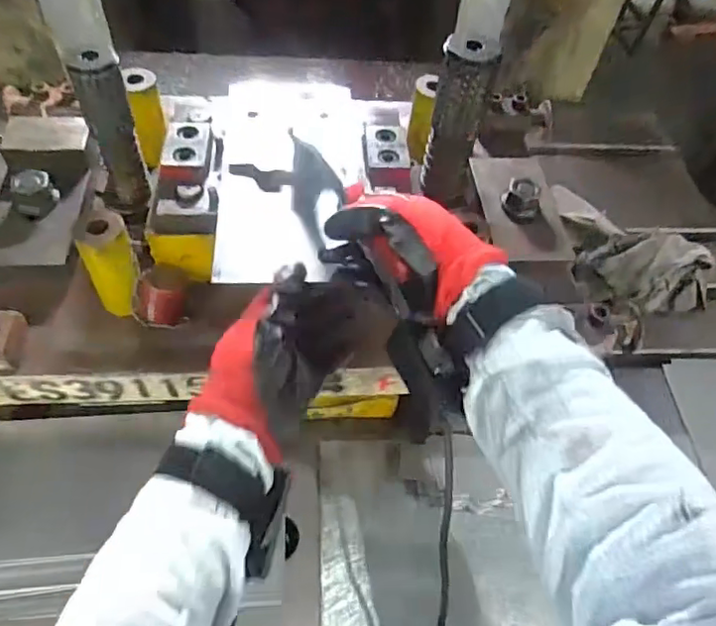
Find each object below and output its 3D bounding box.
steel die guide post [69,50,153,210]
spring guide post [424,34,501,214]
[{"bbox_3d":[-0.208,-0.151,0.503,0.038,0.140,0.032,-10,55,-12],"label":"steel die guide post"},{"bbox_3d":[0.087,-0.162,0.523,0.047,0.147,0.040,10,53,3],"label":"spring guide post"}]

